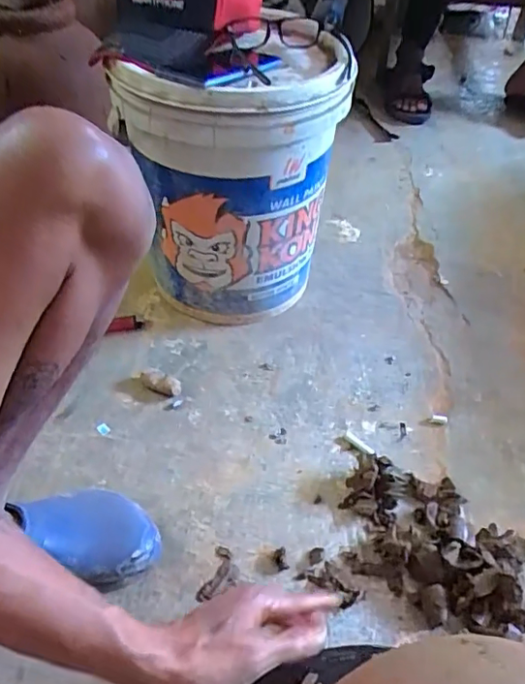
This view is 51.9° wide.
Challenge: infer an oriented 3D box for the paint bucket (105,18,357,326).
[{"bbox_3d":[-0.024,-0.243,0.809,0.271,0.365,0.276,12,49,10],"label":"paint bucket"}]

